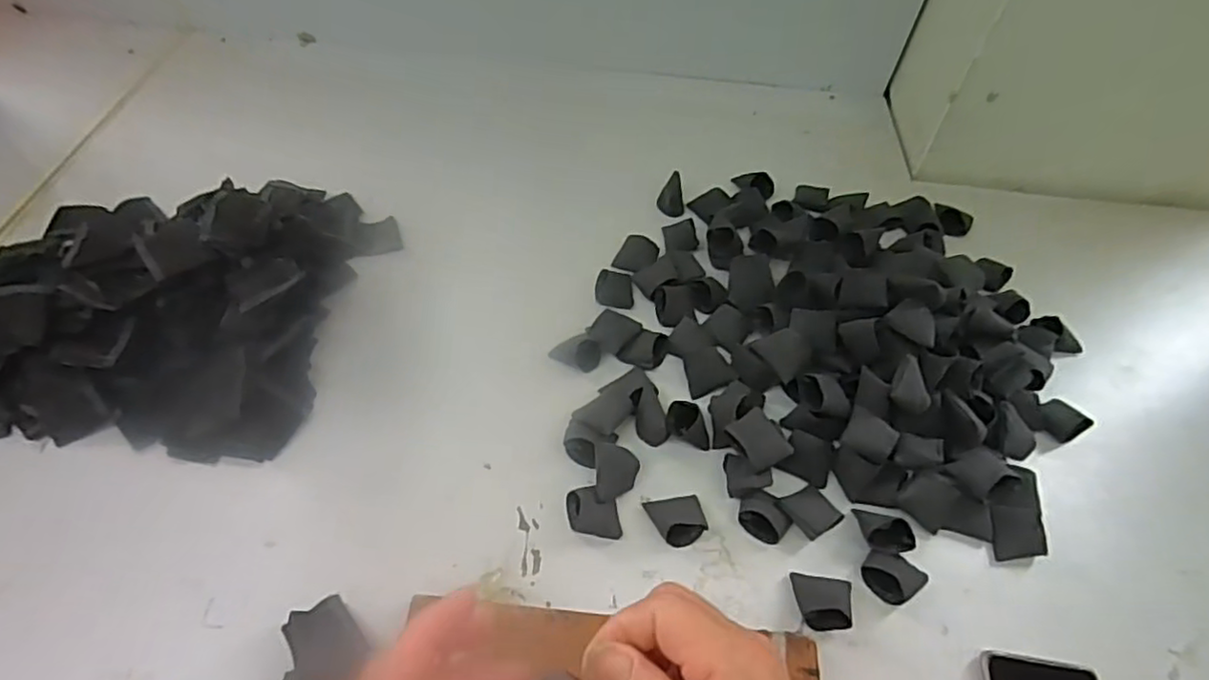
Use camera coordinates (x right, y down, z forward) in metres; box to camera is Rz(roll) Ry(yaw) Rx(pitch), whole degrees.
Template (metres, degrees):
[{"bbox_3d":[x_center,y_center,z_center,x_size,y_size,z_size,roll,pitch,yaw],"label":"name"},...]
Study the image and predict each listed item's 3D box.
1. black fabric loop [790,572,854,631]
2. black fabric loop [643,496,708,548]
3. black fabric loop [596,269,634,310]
[{"bbox_3d":[0.154,0.182,0.454,0.040,0.016,0.036,9,53,4],"label":"black fabric loop"},{"bbox_3d":[0.055,0.132,0.482,0.041,0.019,0.038,-6,54,-8],"label":"black fabric loop"},{"bbox_3d":[0.010,-0.049,0.620,0.036,0.015,0.033,4,53,0],"label":"black fabric loop"}]

